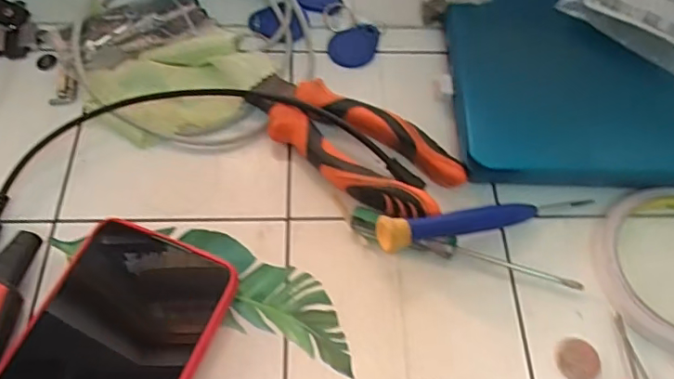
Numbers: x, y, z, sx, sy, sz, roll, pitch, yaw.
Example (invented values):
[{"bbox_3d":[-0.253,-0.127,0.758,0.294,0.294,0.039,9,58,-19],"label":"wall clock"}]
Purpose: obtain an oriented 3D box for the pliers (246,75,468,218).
[{"bbox_3d":[0.006,-0.026,0.294,0.121,0.020,0.050,33,65,15],"label":"pliers"}]

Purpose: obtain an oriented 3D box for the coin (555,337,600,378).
[{"bbox_3d":[0.111,0.078,0.248,0.020,0.004,0.019,5,61,0],"label":"coin"}]

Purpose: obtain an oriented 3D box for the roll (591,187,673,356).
[{"bbox_3d":[0.174,0.034,0.266,0.088,0.020,0.082,1,61,-2],"label":"roll"}]

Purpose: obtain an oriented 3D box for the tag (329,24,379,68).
[{"bbox_3d":[0.012,-0.092,0.342,0.035,0.004,0.026,-38,69,-21],"label":"tag"}]

